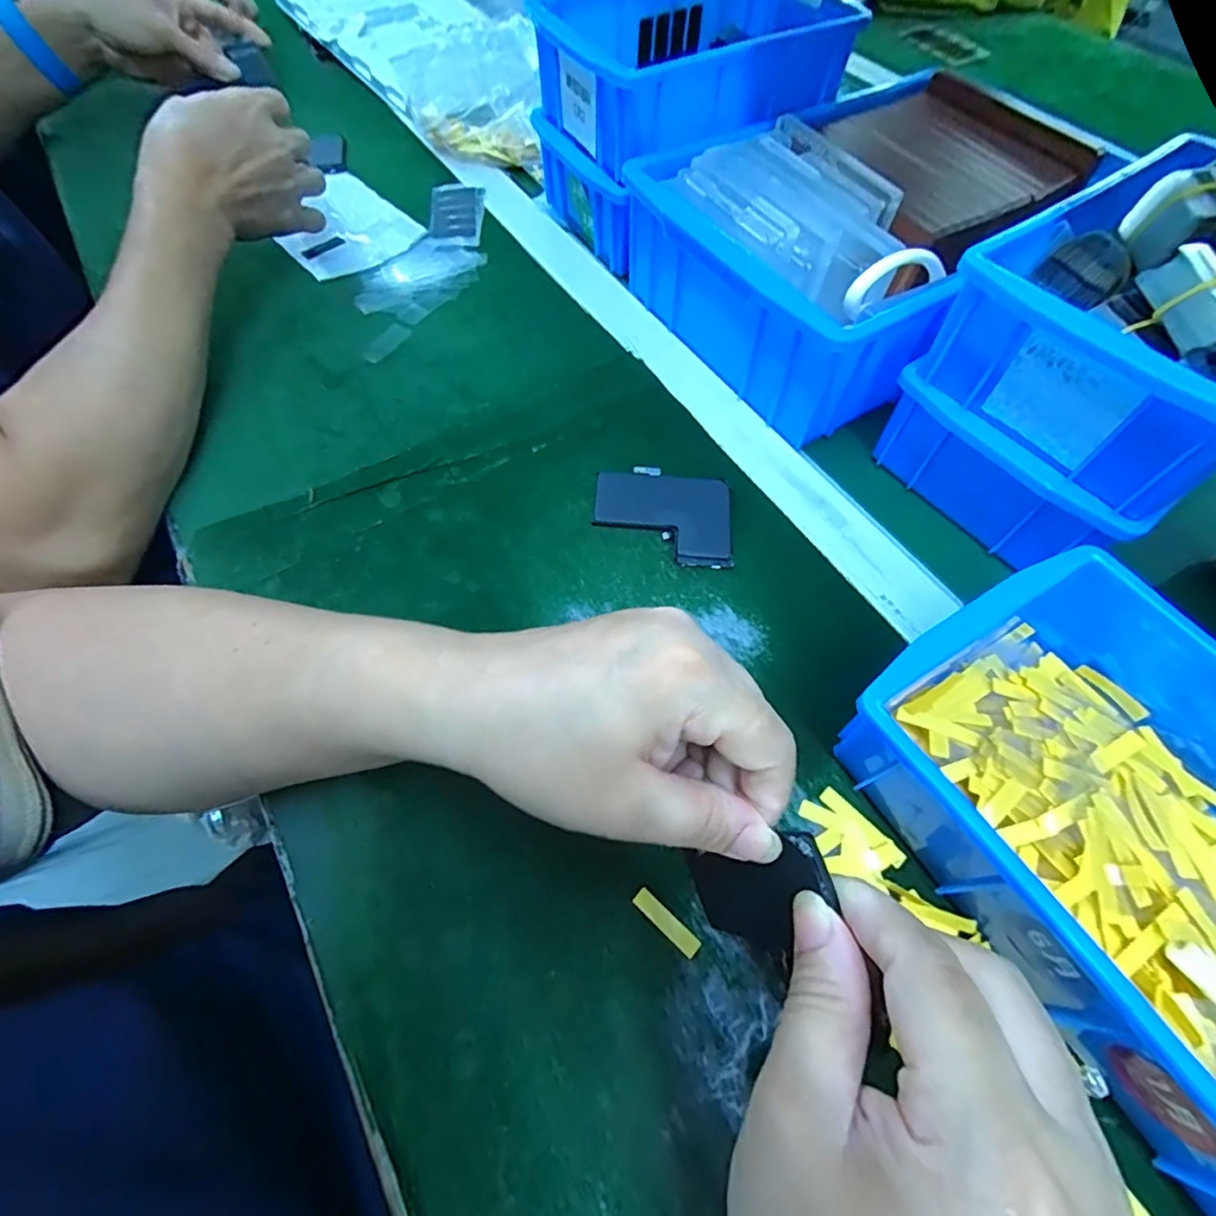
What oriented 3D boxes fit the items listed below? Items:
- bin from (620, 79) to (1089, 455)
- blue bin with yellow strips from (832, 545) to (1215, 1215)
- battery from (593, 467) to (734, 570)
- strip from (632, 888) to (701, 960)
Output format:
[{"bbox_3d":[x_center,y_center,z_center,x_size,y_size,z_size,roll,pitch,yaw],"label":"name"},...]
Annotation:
[{"bbox_3d":[0.163,-0.240,0.382,0.257,0.082,0.207,-28,65,-16],"label":"bin"},{"bbox_3d":[0.205,0.083,0.214,0.151,0.069,0.195,-27,65,-15],"label":"blue bin with yellow strips"},{"bbox_3d":[0.031,-0.052,0.322,0.077,0.004,0.060,7,61,3],"label":"battery"},{"bbox_3d":[0.023,0.124,0.225,0.030,0.004,0.007,39,67,19],"label":"strip"}]

